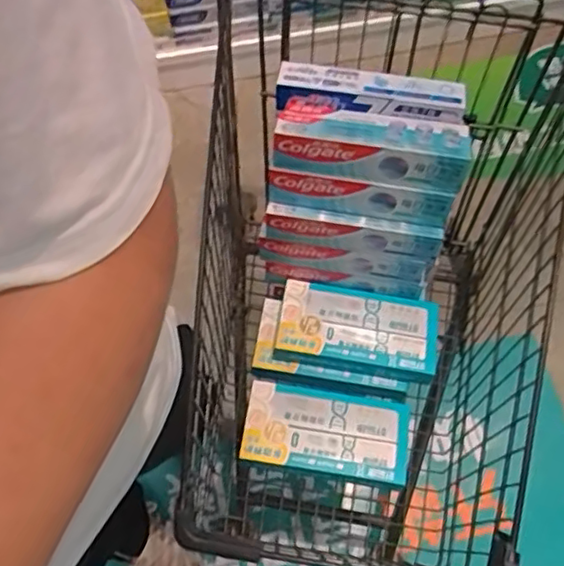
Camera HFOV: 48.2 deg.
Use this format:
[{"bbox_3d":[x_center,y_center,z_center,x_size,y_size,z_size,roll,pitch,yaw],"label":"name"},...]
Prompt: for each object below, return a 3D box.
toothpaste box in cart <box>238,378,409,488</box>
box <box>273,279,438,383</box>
[{"bbox_3d":[0.061,0.203,0.866,0.220,0.038,0.121,8,67,4],"label":"toothpaste box in cart"},{"bbox_3d":[0.108,0.066,0.894,0.220,0.042,0.118,9,67,4],"label":"box"}]

